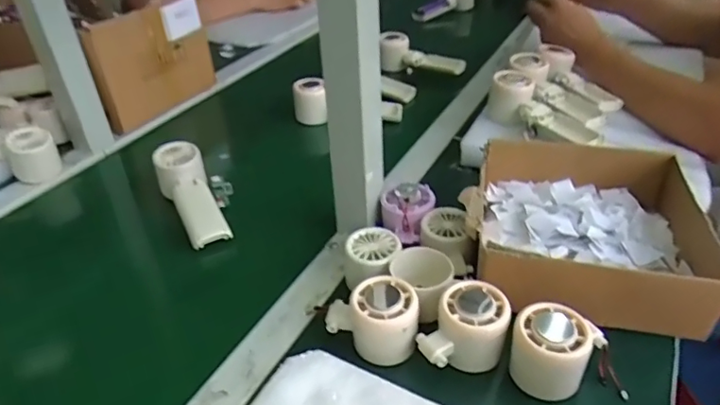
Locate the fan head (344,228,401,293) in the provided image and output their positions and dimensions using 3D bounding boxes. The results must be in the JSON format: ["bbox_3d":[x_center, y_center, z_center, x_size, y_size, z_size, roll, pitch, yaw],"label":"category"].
[{"bbox_3d":[0.013,0.058,0.525,0.057,0.044,0.052,-2,37,1],"label":"fan head"}]

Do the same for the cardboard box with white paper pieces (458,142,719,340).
[{"bbox_3d":[0.213,0.015,0.529,0.207,0.065,0.227,3,38,8],"label":"cardboard box with white paper pieces"}]

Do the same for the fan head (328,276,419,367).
[{"bbox_3d":[0.011,0.099,0.452,0.076,0.048,0.057,-2,37,1],"label":"fan head"}]

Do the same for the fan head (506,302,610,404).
[{"bbox_3d":[0.155,0.115,0.428,0.055,0.059,0.059,-2,37,1],"label":"fan head"}]

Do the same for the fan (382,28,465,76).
[{"bbox_3d":[0.105,-0.254,0.941,0.163,0.059,0.069,18,42,25],"label":"fan"}]

